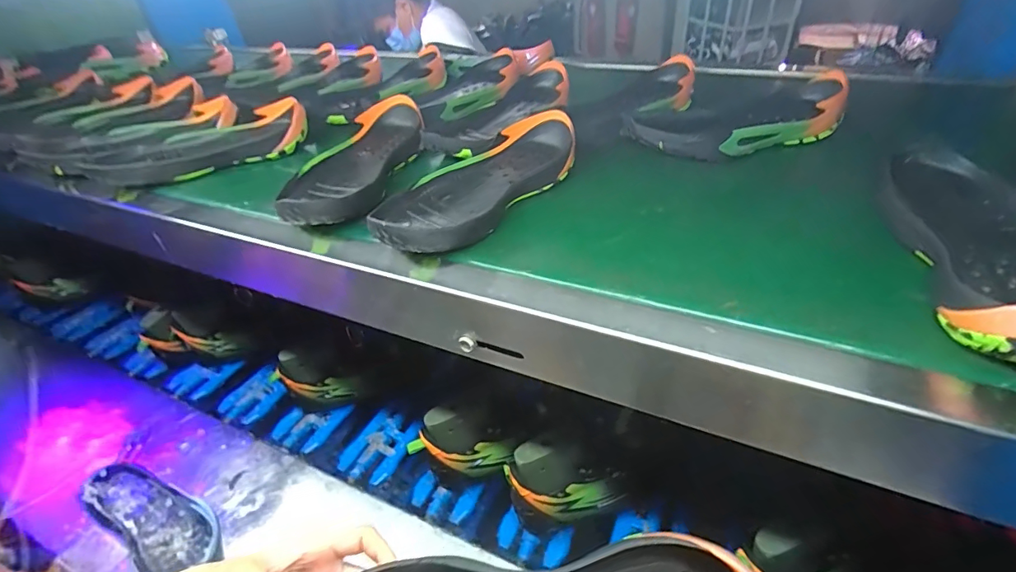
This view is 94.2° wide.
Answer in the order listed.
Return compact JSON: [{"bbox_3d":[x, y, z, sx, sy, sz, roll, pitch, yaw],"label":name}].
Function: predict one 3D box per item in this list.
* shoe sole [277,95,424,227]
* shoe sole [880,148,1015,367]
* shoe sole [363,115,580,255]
[{"bbox_3d":[-0.178,-0.155,0.558,0.111,0.043,0.278,8,41,15],"label":"shoe sole"},{"bbox_3d":[0.372,-0.050,0.355,0.099,0.063,0.280,9,40,16],"label":"shoe sole"},{"bbox_3d":[-0.033,-0.110,0.496,0.109,0.045,0.272,24,47,30],"label":"shoe sole"}]

